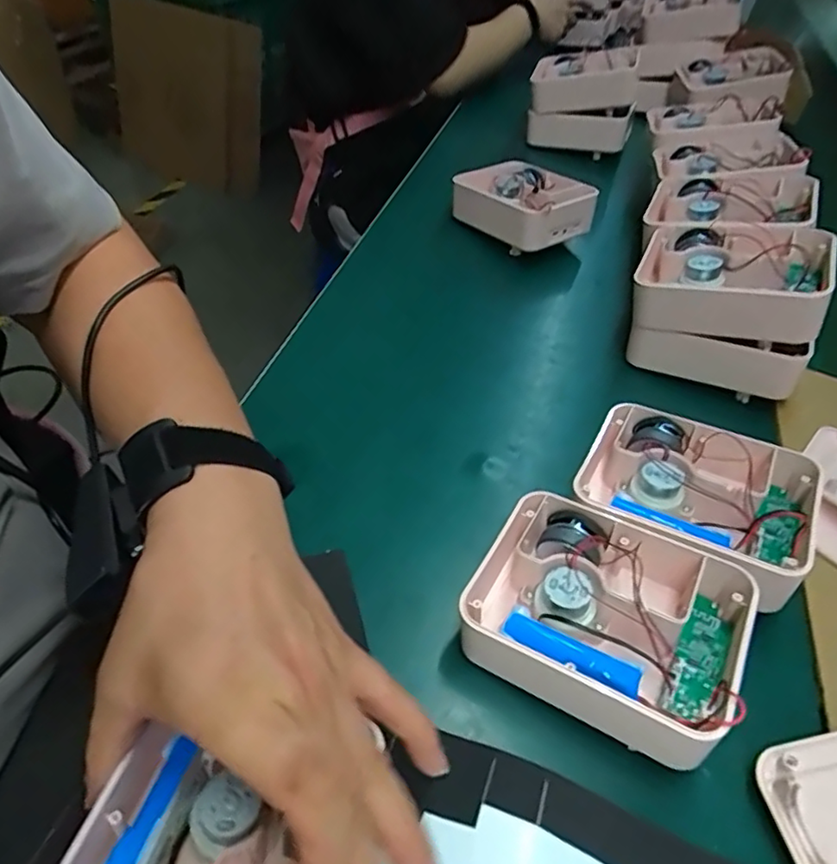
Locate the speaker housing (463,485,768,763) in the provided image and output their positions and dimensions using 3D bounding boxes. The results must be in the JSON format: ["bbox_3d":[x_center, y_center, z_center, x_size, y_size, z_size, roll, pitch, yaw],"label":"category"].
[{"bbox_3d":[0.095,0.092,0.308,0.133,0.052,0.102,27,52,14],"label":"speaker housing"}]

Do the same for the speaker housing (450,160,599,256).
[{"bbox_3d":[0.107,-0.233,0.613,0.101,0.047,0.128,-26,57,-29],"label":"speaker housing"}]

